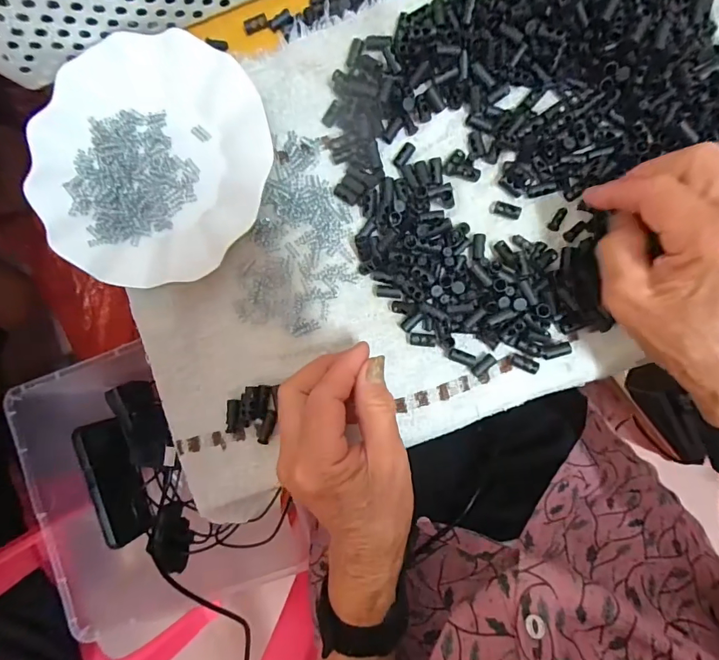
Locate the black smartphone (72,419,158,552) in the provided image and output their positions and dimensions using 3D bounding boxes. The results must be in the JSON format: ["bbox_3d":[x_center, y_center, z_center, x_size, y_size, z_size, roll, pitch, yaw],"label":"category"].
[{"bbox_3d":[-0.329,0.203,0.583,0.008,0.066,0.162,-19,87,34],"label":"black smartphone"}]

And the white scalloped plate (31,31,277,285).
[{"bbox_3d":[-0.155,-0.126,0.321,0.174,0.021,0.179,0,91,4],"label":"white scalloped plate"}]

